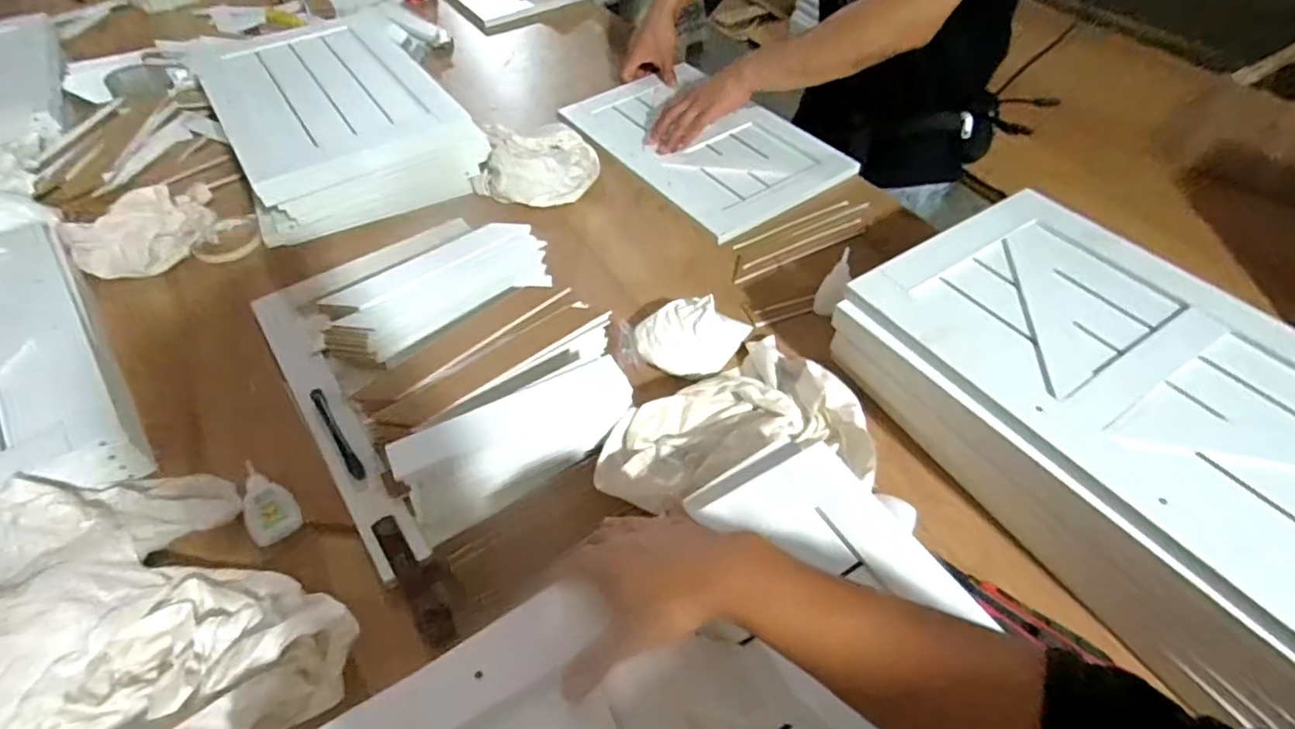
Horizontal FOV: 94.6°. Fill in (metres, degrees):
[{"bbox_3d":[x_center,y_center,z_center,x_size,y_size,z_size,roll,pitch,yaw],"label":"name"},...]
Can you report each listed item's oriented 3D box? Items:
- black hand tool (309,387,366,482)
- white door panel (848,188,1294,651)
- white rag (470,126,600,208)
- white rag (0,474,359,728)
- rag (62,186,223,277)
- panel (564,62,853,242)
[{"bbox_3d":[-0.305,0.066,0.587,0.012,0.012,0.122,-32,57,-23],"label":"black hand tool"},{"bbox_3d":[0.418,0.006,0.498,0.274,0.022,0.412,-27,56,-20],"label":"white door panel"},{"bbox_3d":[-0.160,-0.303,0.884,0.169,0.063,0.162,4,51,4],"label":"white rag"},{"bbox_3d":[-0.413,0.206,0.455,0.322,0.059,0.267,31,57,23],"label":"white rag"},{"bbox_3d":[-0.648,-0.178,0.772,0.169,0.059,0.090,-34,58,-24],"label":"rag"},{"bbox_3d":[0.087,-0.358,0.950,0.274,0.022,0.437,-30,56,-21],"label":"panel"}]

